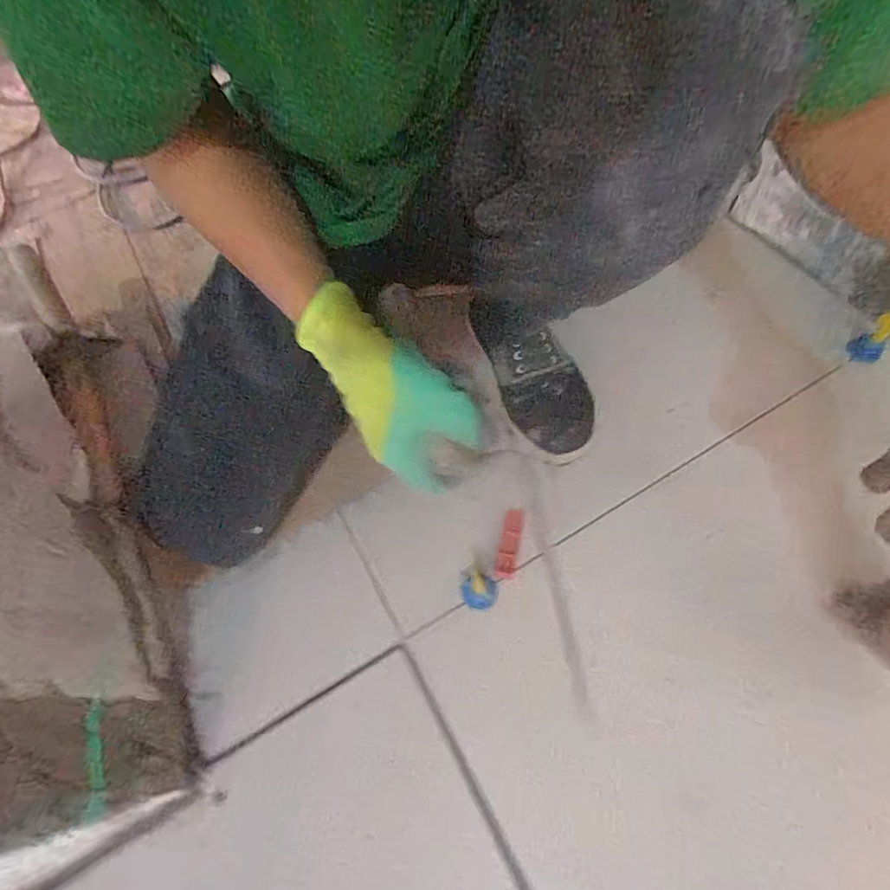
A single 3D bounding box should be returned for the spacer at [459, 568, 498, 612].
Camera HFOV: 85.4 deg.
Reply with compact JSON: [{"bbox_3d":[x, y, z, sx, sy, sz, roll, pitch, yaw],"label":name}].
[{"bbox_3d":[0.032,0.142,0.464,0.036,0.042,0.030,23,67,17],"label":"spacer"}]

